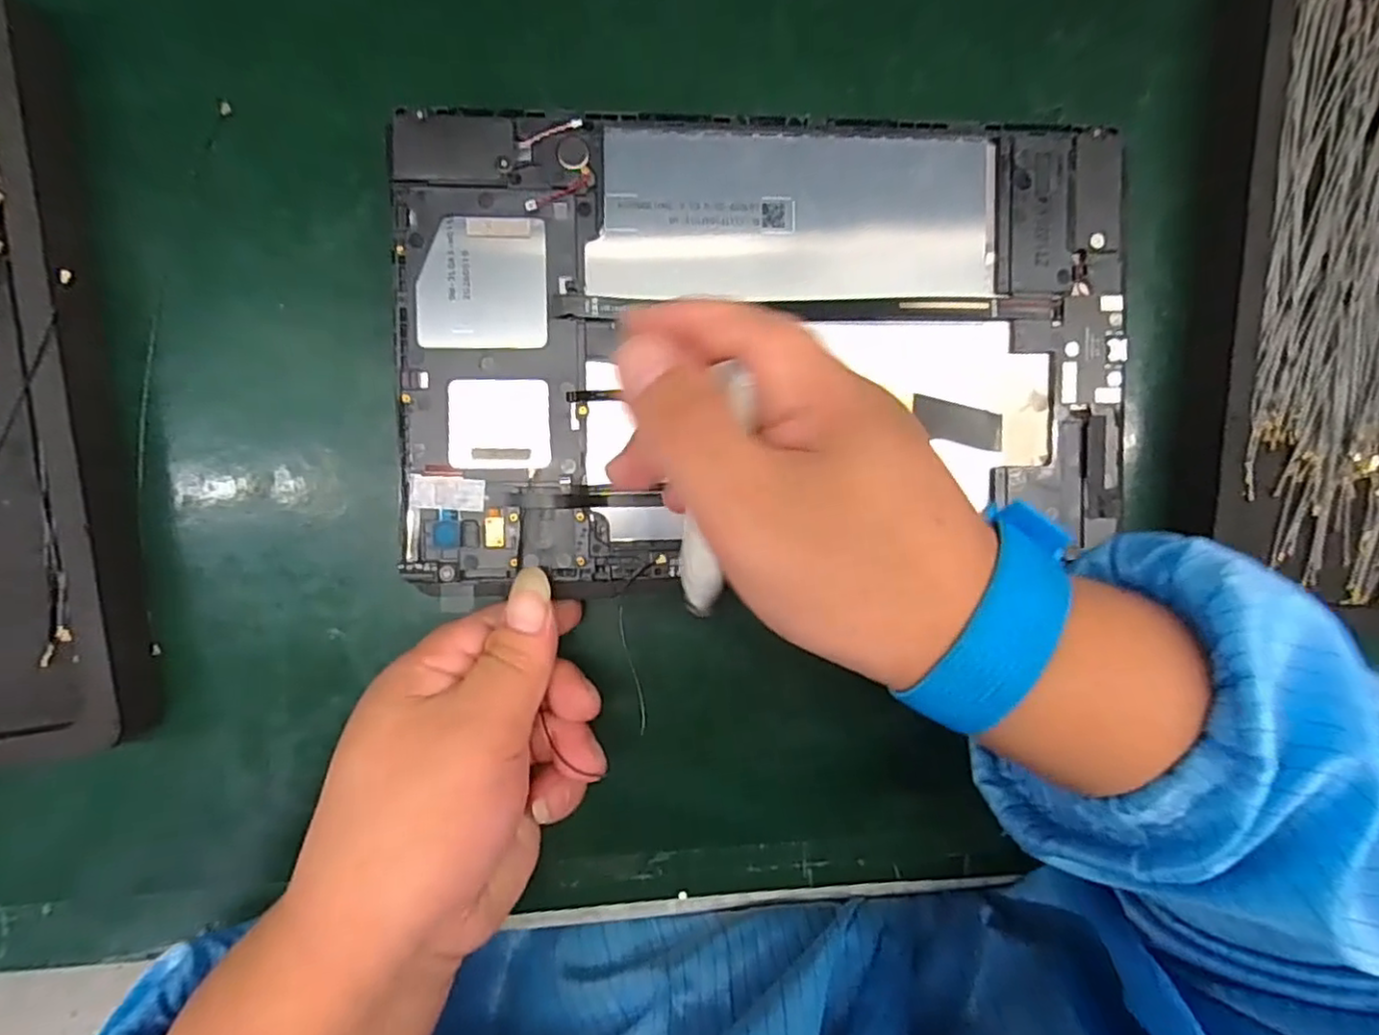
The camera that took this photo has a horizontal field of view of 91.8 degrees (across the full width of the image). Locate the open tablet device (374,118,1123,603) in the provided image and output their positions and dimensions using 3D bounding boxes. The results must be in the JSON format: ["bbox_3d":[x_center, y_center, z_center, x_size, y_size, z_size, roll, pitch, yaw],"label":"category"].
[{"bbox_3d":[0.026,-0.057,0.220,0.238,0.008,0.148,-5,93,-5],"label":"open tablet device"}]

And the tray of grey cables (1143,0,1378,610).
[{"bbox_3d":[0.263,-0.088,0.253,0.164,0.030,0.233,9,92,-5],"label":"tray of grey cables"}]

